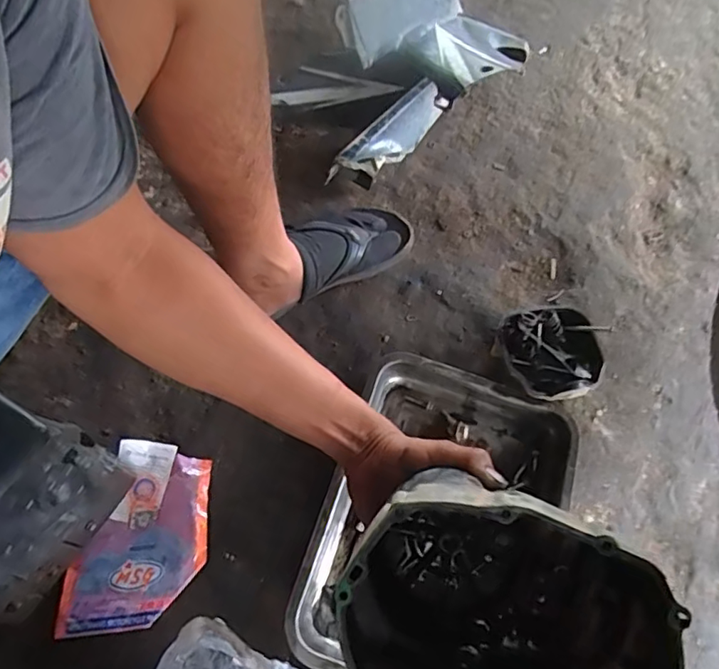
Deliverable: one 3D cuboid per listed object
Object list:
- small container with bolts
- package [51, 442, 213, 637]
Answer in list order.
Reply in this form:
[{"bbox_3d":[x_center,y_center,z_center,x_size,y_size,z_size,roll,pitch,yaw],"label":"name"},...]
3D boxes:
[{"bbox_3d":[0.240,0.028,0.706,0.129,0.071,0.128,16,65,5],"label":"small container with bolts"},{"bbox_3d":[-0.238,0.231,0.612,0.135,0.030,0.203,15,65,5],"label":"package"}]

